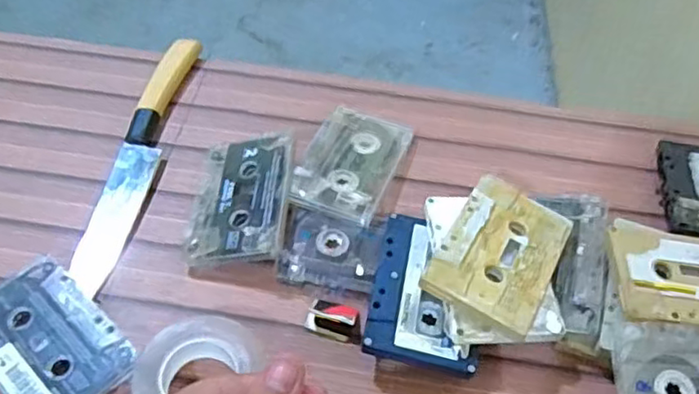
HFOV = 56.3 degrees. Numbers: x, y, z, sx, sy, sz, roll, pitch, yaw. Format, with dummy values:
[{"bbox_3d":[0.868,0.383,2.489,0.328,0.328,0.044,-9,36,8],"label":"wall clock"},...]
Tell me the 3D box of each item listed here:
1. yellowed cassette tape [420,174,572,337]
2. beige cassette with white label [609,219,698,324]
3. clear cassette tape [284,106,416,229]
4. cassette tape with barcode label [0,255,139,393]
[{"bbox_3d":[0.089,0.029,0.379,0.063,0.017,0.100,24,53,16],"label":"yellowed cassette tape"},{"bbox_3d":[0.207,0.047,0.387,0.104,0.009,0.074,9,45,-4],"label":"beige cassette with white label"},{"bbox_3d":[0.003,-0.027,0.459,0.061,0.017,0.104,16,51,10],"label":"clear cassette tape"},{"bbox_3d":[-0.170,0.082,0.367,0.098,0.015,0.064,38,58,25],"label":"cassette tape with barcode label"}]

